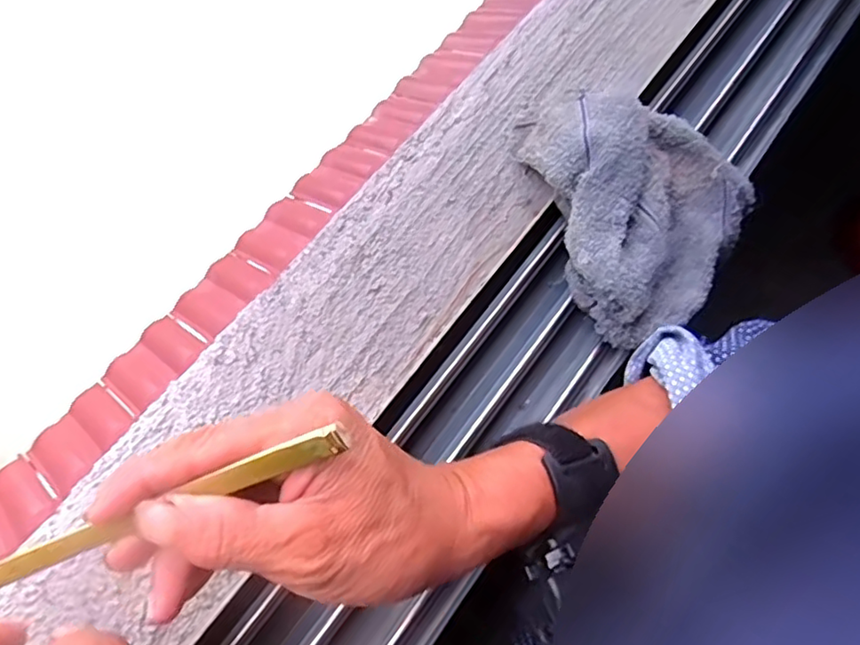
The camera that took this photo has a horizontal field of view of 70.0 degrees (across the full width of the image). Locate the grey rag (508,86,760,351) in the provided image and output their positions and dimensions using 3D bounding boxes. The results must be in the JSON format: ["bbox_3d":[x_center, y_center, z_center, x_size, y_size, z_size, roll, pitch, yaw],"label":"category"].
[{"bbox_3d":[0.148,-0.085,0.400,0.156,0.059,0.187,-13,76,-12],"label":"grey rag"}]

